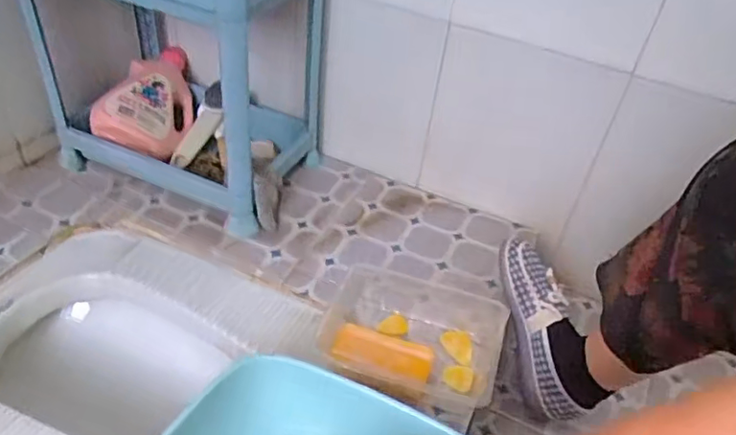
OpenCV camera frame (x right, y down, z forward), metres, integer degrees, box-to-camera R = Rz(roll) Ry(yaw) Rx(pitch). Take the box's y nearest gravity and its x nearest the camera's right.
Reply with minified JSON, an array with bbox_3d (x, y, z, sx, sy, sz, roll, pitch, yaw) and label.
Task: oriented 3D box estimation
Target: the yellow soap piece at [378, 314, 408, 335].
[{"bbox_3d":[0.034,0.142,0.757,0.038,0.013,0.028,12,38,8],"label":"yellow soap piece"}]

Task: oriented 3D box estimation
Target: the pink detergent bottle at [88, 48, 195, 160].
[{"bbox_3d":[-0.381,-0.202,0.988,0.136,0.097,0.247,0,41,-8],"label":"pink detergent bottle"}]

